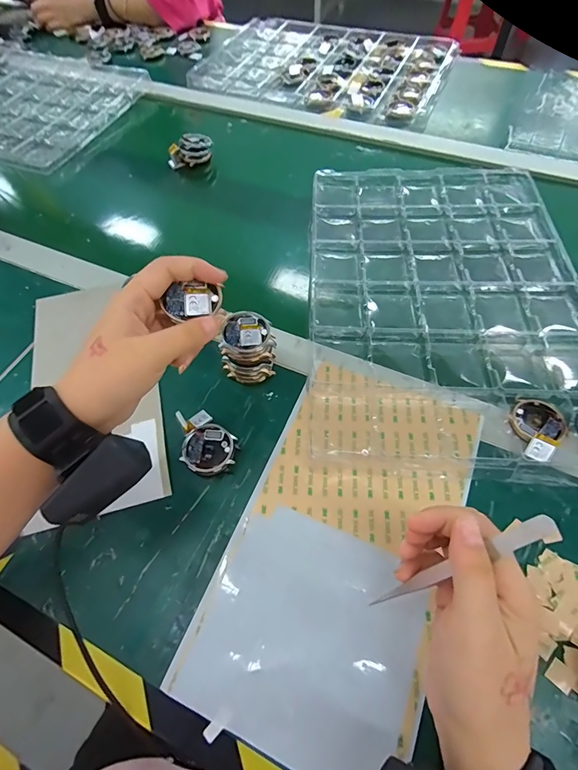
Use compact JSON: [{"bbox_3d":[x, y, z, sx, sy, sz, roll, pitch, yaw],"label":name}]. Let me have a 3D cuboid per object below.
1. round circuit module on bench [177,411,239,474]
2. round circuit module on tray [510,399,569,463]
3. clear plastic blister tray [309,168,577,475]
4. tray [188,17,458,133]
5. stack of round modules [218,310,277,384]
[{"bbox_3d":[-0.079,0.054,0.353,0.066,0.018,0.046,38,67,21],"label":"round circuit module on bench"},{"bbox_3d":[0.223,0.035,0.342,0.045,0.015,0.062,39,68,22],"label":"round circuit module on tray"},{"bbox_3d":[0.178,-0.117,0.442,0.295,0.018,0.436,2,60,3],"label":"clear plastic blister tray"},{"bbox_3d":[0.071,-0.616,0.737,0.453,0.022,0.301,21,62,13],"label":"tray"},{"bbox_3d":[-0.040,-0.033,0.374,0.049,0.064,0.041,-21,61,-10],"label":"stack of round modules"}]

